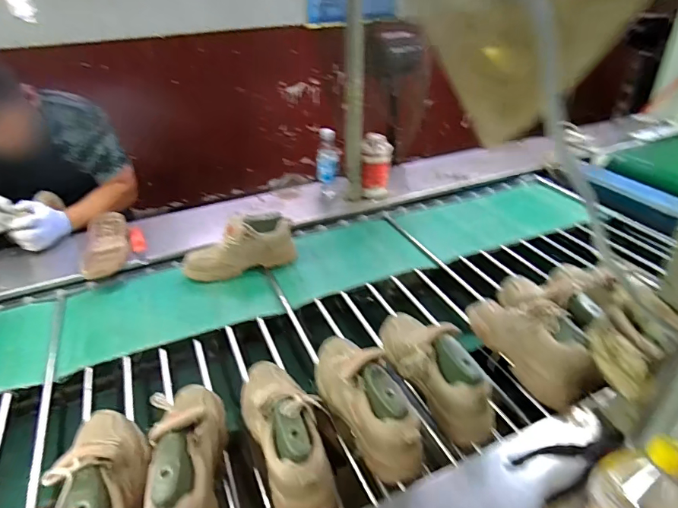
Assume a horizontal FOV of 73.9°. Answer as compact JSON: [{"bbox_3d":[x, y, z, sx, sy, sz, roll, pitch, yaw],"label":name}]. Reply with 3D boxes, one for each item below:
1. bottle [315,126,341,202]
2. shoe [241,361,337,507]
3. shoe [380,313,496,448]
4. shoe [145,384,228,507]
[{"bbox_3d":[-0.037,-0.292,1.518,0.070,0.262,0.081,-3,36,1],"label":"bottle"},{"bbox_3d":[-0.089,0.257,0.702,0.099,0.123,0.291,-18,38,-20],"label":"shoe"},{"bbox_3d":[0.160,0.186,0.811,0.107,0.124,0.290,-16,38,-17],"label":"shoe"},{"bbox_3d":[-0.232,0.296,0.668,0.093,0.112,0.286,-7,36,-5],"label":"shoe"}]

